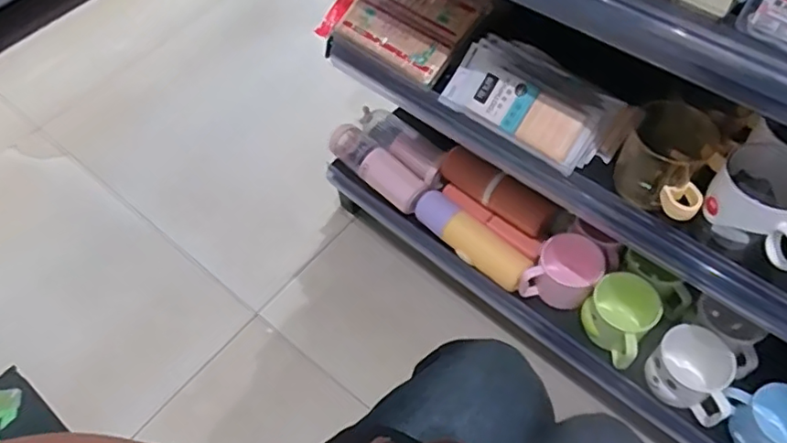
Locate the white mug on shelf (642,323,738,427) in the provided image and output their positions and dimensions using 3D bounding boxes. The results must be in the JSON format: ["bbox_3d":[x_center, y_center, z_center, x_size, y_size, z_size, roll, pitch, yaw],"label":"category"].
[{"bbox_3d":[0.405,0.210,0.785,0.114,0.069,0.091,39,67,24],"label":"white mug on shelf"}]

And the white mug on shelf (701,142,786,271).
[{"bbox_3d":[0.374,-0.017,0.583,0.106,0.074,0.092,39,67,24],"label":"white mug on shelf"}]

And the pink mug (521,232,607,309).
[{"bbox_3d":[0.257,0.090,0.890,0.093,0.082,0.093,31,64,21],"label":"pink mug"}]

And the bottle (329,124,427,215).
[{"bbox_3d":[-0.025,-0.090,1.032,0.071,0.070,0.207,-35,62,-18],"label":"bottle"}]

